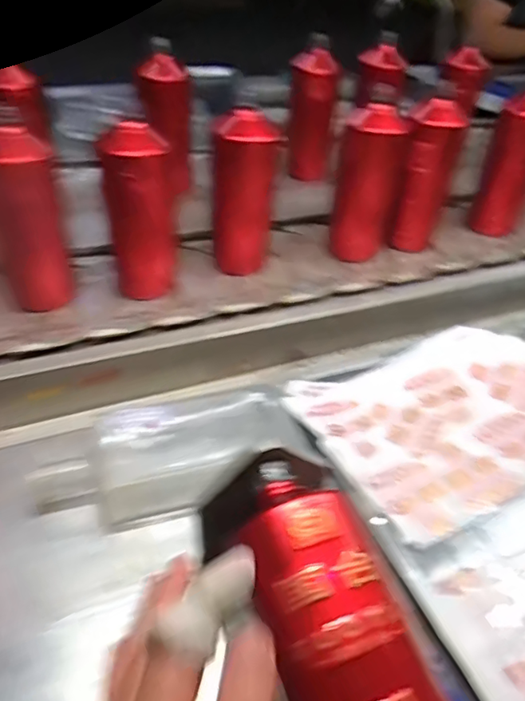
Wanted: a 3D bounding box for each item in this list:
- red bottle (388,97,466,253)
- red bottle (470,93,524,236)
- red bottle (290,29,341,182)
[{"bbox_3d":[0.220,-0.227,0.729,0.064,0.188,0.068,18,44,12],"label":"red bottle"},{"bbox_3d":[0.358,-0.263,0.777,0.066,0.192,0.060,22,46,15],"label":"red bottle"},{"bbox_3d":[0.078,-0.375,0.877,0.076,0.190,0.071,8,42,1],"label":"red bottle"}]

